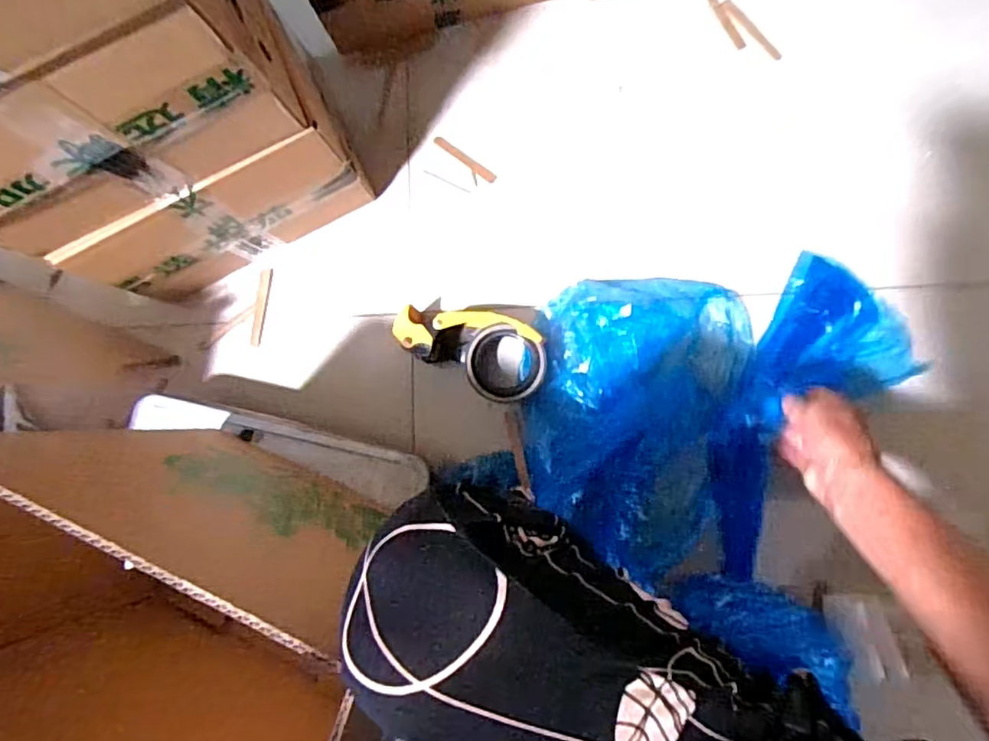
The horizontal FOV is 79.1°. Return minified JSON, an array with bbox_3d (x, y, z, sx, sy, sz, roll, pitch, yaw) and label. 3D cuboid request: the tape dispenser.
[{"bbox_3d":[-0.023,-0.026,0.668,0.163,0.068,0.085,24,86,5],"label":"tape dispenser"}]

